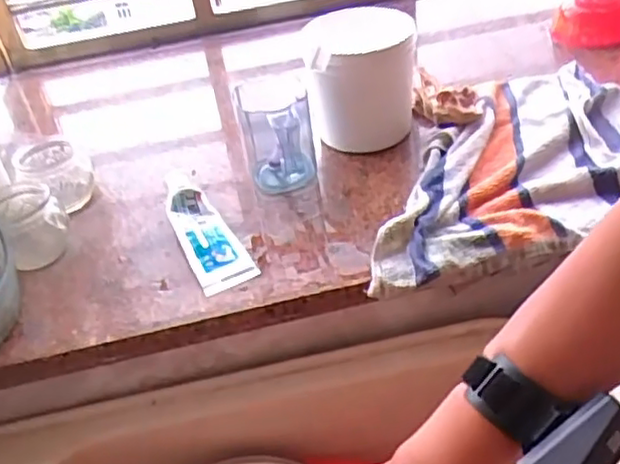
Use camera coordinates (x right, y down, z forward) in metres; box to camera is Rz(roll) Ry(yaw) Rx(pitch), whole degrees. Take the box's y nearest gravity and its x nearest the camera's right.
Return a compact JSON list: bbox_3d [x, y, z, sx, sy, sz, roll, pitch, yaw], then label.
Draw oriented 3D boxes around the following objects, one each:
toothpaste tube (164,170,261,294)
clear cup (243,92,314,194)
[{"bbox_3d":[-0.114,-0.007,0.672,0.054,0.024,0.187,-23,43,-17],"label":"toothpaste tube"},{"bbox_3d":[-0.032,-0.092,0.692,0.069,0.106,0.082,-9,40,-2],"label":"clear cup"}]

